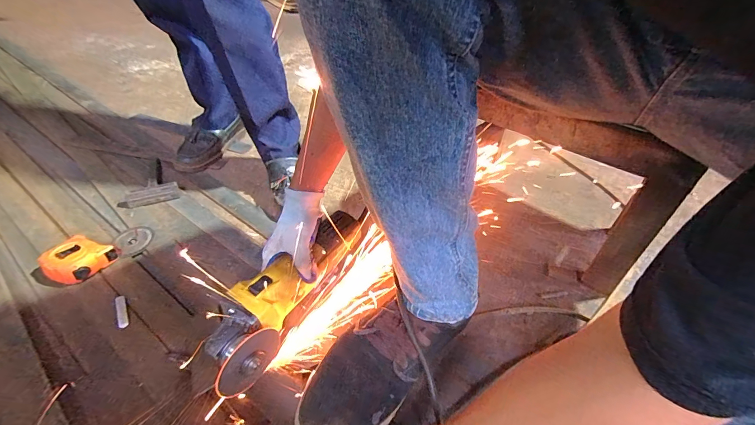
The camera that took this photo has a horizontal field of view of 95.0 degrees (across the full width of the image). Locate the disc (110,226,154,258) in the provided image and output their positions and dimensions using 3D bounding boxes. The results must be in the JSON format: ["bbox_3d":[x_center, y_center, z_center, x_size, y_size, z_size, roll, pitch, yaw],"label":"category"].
[{"bbox_3d":[-0.473,0.052,0.670,0.072,0.010,0.067,1,40,-1],"label":"disc"}]

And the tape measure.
[{"bbox_3d":[-0.524,0.080,0.605,0.074,0.035,0.091,21,44,21],"label":"tape measure"}]

